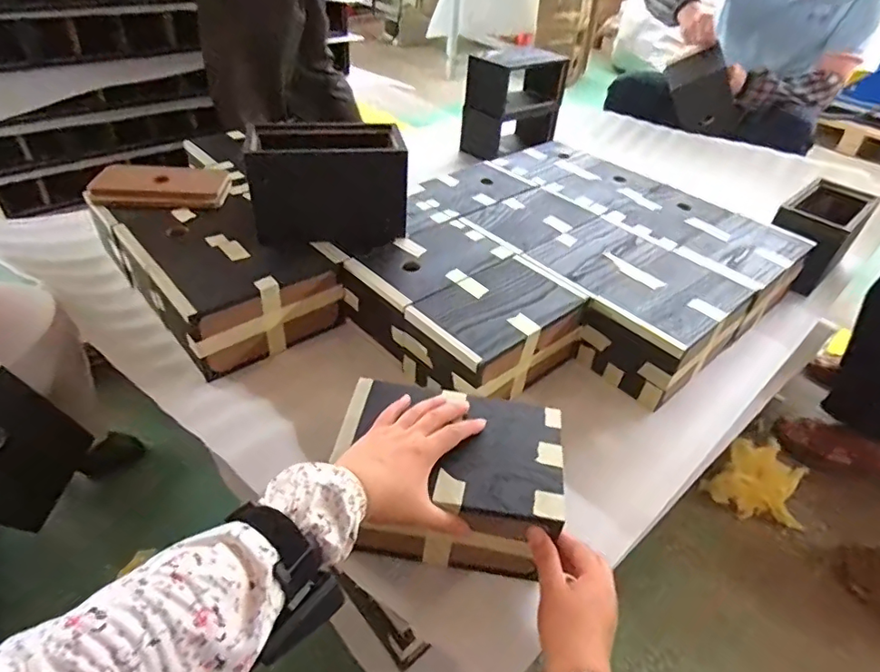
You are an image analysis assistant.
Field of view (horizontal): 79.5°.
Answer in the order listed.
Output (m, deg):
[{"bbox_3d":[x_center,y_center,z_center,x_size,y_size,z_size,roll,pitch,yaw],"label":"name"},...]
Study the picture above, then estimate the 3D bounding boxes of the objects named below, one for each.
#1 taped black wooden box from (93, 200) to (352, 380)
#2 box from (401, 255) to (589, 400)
[{"bbox_3d":[-0.333,-0.106,0.800,0.213,0.104,0.336,-28,51,-32],"label":"taped black wooden box"},{"bbox_3d":[0.073,-0.003,0.712,0.222,0.098,0.165,-29,51,-33],"label":"box"}]

